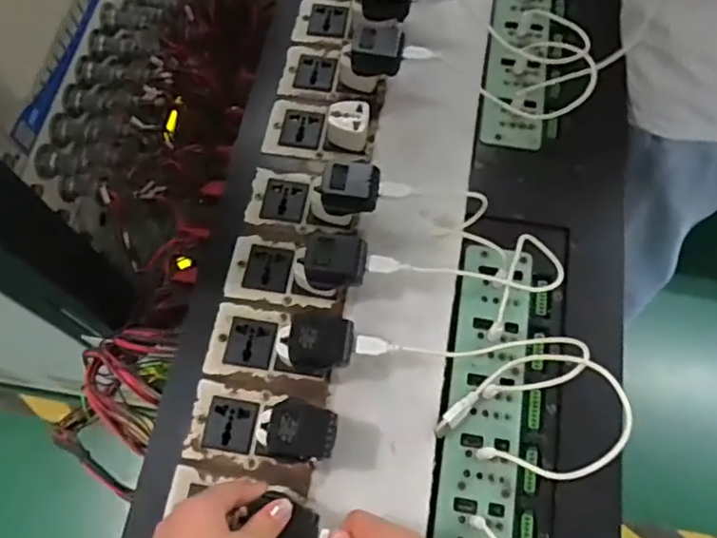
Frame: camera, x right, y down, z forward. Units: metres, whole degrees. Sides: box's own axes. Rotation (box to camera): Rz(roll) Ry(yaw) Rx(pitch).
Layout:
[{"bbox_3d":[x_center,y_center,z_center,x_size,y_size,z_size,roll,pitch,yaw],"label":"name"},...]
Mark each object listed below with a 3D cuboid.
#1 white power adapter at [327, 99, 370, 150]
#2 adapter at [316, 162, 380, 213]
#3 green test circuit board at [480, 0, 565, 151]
[{"bbox_3d":[-0.010,-0.140,0.590,0.039,0.031,0.034,8,67,7],"label":"white power adapter"},{"bbox_3d":[-0.007,-0.071,0.530,0.050,0.023,0.038,5,67,6],"label":"adapter"},{"bbox_3d":[0.182,-0.265,0.653,0.074,0.025,0.309,8,67,7],"label":"green test circuit board"}]

